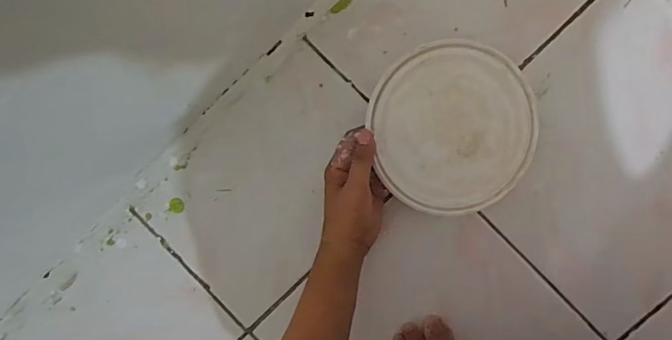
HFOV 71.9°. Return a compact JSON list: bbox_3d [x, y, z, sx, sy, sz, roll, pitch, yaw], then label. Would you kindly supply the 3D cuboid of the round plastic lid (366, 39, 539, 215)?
[{"bbox_3d":[0.124,-0.043,0.484,0.166,0.027,0.175,0,95,5],"label":"round plastic lid"}]

